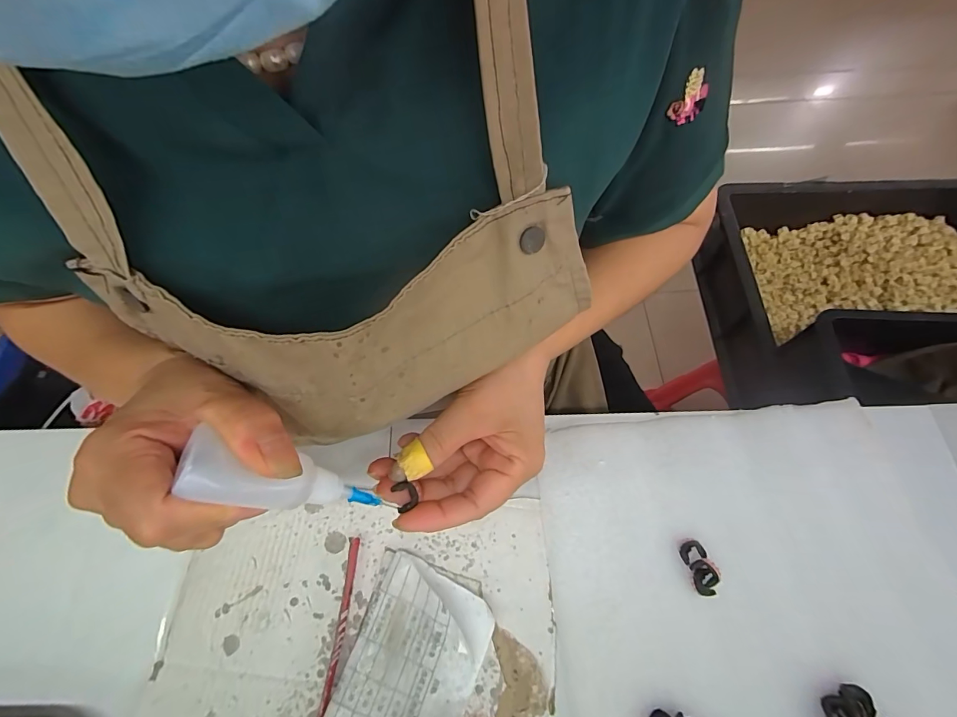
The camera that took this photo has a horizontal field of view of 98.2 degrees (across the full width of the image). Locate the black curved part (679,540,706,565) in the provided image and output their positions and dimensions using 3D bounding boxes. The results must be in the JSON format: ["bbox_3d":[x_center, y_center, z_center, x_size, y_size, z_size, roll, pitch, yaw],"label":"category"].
[{"bbox_3d":[0.137,0.124,0.266,0.014,0.004,0.012,-18,65,-8],"label":"black curved part"}]

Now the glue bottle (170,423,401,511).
[{"bbox_3d":[-0.083,0.055,0.188,0.022,0.092,0.027,-20,57,38],"label":"glue bottle"}]

